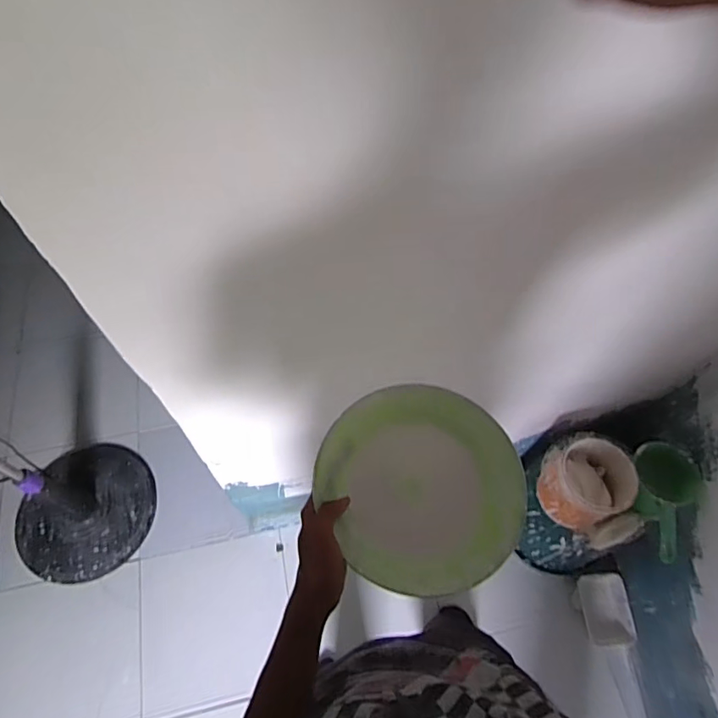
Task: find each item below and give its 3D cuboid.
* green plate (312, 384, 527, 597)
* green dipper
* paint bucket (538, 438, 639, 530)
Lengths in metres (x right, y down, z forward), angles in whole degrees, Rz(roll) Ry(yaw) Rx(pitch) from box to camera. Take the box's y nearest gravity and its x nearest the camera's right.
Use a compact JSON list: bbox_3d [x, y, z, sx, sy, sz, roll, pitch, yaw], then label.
[{"bbox_3d":[0.068,0.130,0.534,0.199,0.036,0.209,-1,59,1],"label":"green plate"},{"bbox_3d":[0.678,0.311,1.094,0.139,0.087,0.250,9,59,7],"label":"green dipper"},{"bbox_3d":[0.500,0.275,1.128,0.155,0.153,0.167,-1,59,1],"label":"paint bucket"}]

